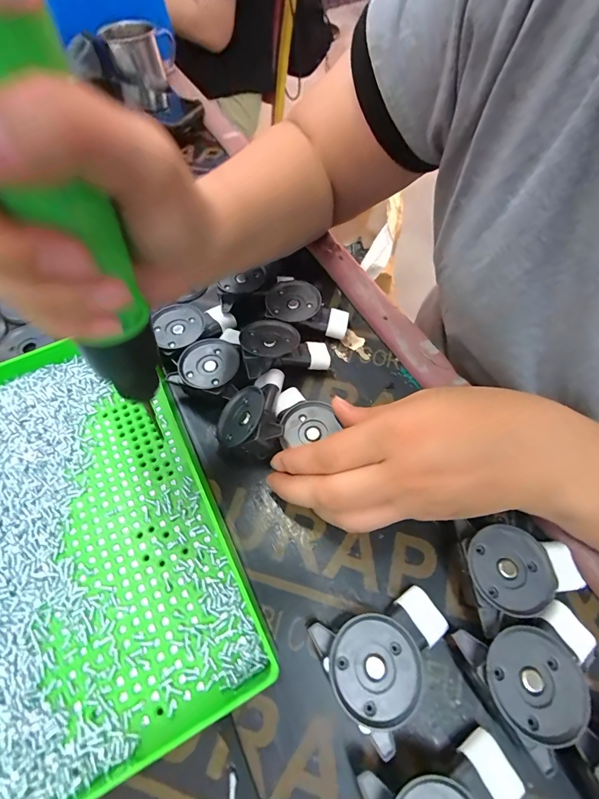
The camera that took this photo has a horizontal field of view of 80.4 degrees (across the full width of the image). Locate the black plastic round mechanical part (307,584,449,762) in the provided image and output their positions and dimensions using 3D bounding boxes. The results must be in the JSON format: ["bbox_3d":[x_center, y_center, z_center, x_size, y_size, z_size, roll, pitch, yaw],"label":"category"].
[{"bbox_3d":[0.046,0.126,0.179,0.065,0.028,0.048,-25,64,-12],"label":"black plastic round mechanical part"}]

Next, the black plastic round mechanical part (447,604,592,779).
[{"bbox_3d":[0.113,0.127,0.173,0.059,0.027,0.048,-34,66,-17],"label":"black plastic round mechanical part"}]

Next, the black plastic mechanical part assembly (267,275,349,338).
[{"bbox_3d":[0.007,-0.073,0.291,0.064,0.024,0.043,5,61,4],"label":"black plastic mechanical part assembly"}]

